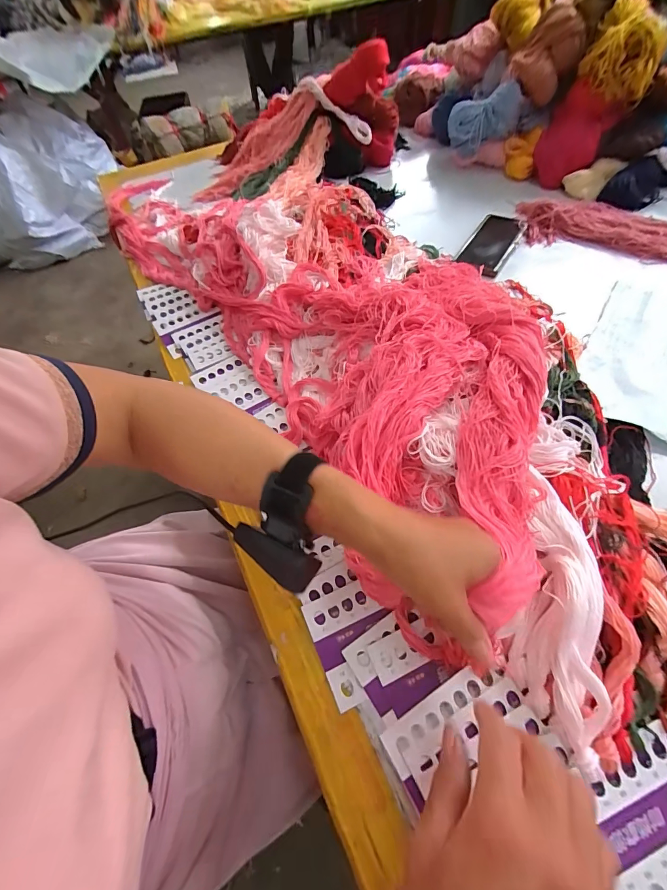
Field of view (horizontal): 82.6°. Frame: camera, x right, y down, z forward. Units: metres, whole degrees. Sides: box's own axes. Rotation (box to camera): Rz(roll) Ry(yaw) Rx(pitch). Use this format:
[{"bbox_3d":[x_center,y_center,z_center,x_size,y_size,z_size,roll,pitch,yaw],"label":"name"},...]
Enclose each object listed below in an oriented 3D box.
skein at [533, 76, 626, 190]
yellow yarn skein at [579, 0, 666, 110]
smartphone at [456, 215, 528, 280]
[{"bbox_3d":[0.430,-0.554,0.691,0.110,0.126,0.068,27,63,22],"label":"skein"},{"bbox_3d":[0.480,-0.649,0.628,0.112,0.103,0.102,26,62,18],"label":"yellow yarn skein"},{"bbox_3d":[0.260,-0.336,0.629,0.078,0.011,0.158,25,62,20],"label":"smartphone"}]

